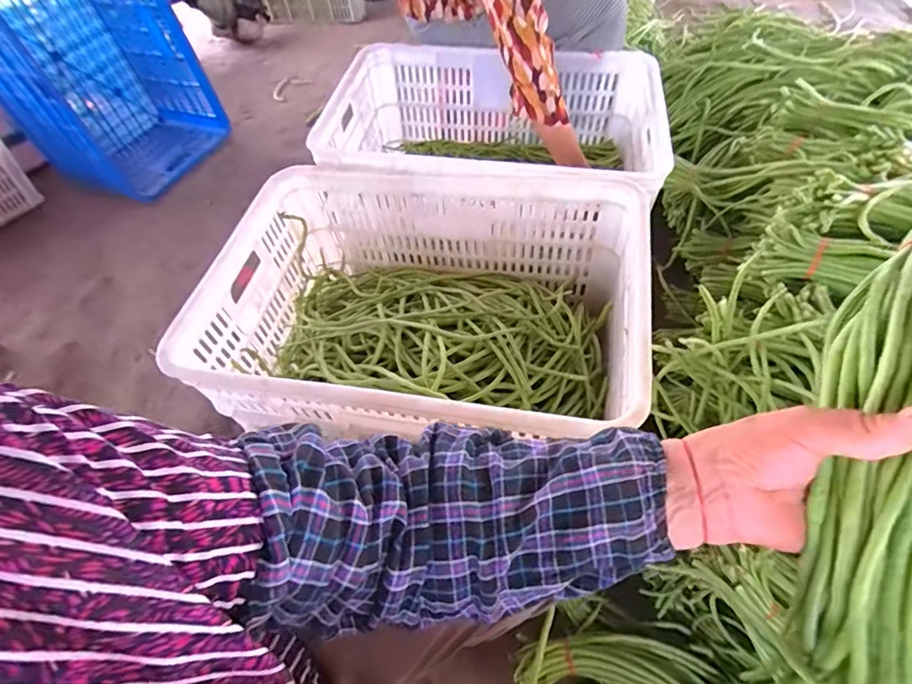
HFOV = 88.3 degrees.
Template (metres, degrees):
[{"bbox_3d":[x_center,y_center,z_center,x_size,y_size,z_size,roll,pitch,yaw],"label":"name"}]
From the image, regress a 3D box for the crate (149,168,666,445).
[{"bbox_3d":[-0.042,-0.069,0.744,0.598,0.233,0.368,7,53,8],"label":"crate"}]

